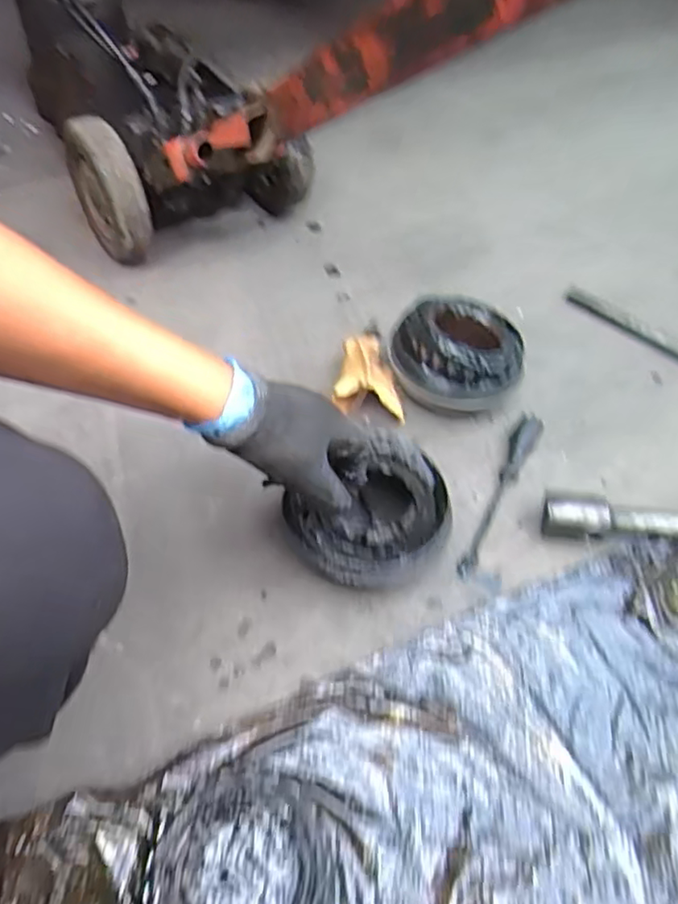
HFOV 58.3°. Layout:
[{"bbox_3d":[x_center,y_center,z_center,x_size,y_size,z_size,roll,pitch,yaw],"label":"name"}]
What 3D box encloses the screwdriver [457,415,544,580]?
[{"bbox_3d":[0.179,0.041,0.678,0.027,0.022,0.227,27,57,14],"label":"screwdriver"}]

